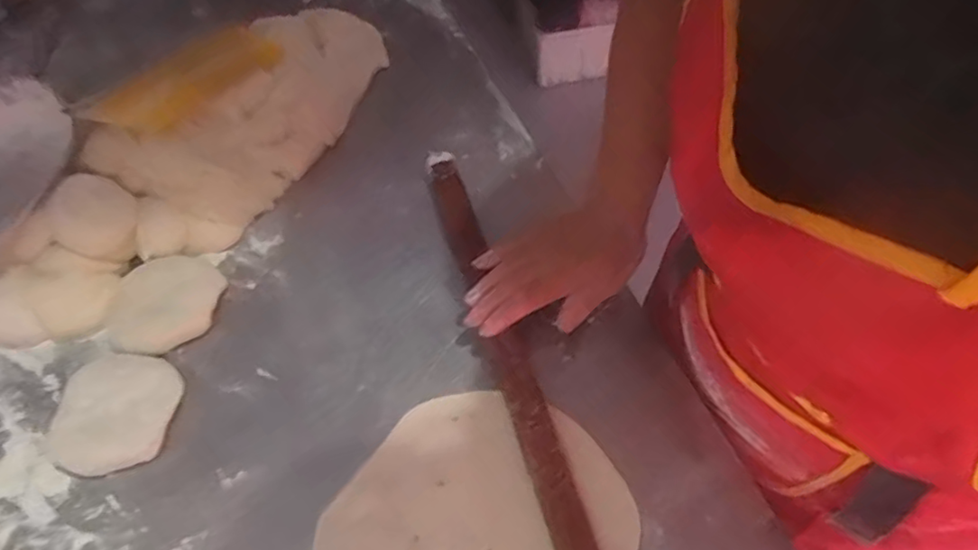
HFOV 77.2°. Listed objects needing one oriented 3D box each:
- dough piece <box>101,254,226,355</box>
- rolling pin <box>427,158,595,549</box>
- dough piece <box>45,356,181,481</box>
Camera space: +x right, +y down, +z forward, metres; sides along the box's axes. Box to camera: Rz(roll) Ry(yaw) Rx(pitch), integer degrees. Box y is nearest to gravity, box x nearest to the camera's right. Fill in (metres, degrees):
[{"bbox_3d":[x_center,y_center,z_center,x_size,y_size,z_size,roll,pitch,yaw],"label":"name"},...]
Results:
[{"bbox_3d":[-0.300,0.026,0.565,0.104,0.020,0.088,-36,62,-17],"label":"dough piece"},{"bbox_3d":[0.031,0.115,0.473,0.032,0.037,0.546,-16,58,-6],"label":"rolling pin"},{"bbox_3d":[-0.306,0.112,0.501,0.086,0.038,0.095,4,58,7],"label":"dough piece"}]

